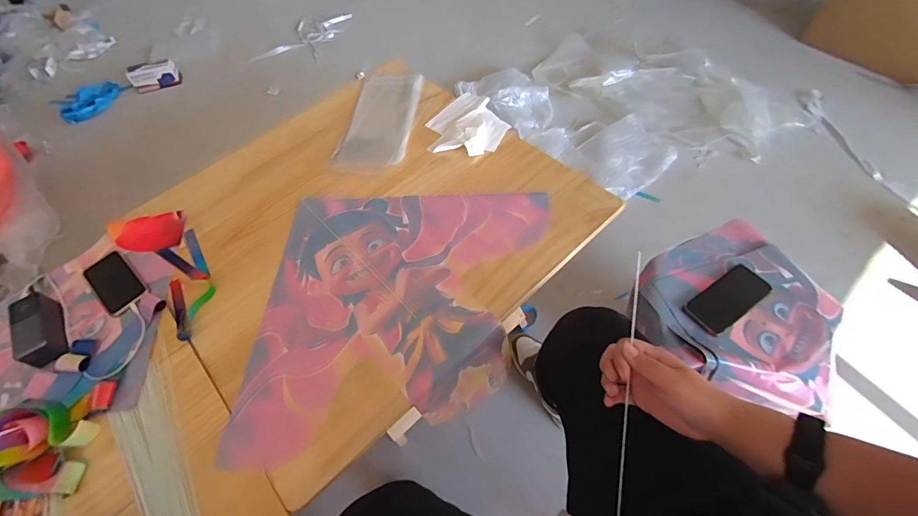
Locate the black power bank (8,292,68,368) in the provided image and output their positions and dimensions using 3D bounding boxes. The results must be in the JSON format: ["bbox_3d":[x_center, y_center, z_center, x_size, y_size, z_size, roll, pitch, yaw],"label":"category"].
[{"bbox_3d":[-0.763,0.130,0.749,0.061,0.049,0.153,-35,62,-16],"label":"black power bank"}]

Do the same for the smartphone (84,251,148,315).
[{"bbox_3d":[-0.669,0.044,0.802,0.151,0.007,0.069,37,68,23],"label":"smartphone"}]

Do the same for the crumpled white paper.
[{"bbox_3d":[0.023,-0.326,0.985,0.179,0.037,0.207,8,59,9],"label":"crumpled white paper"}]

